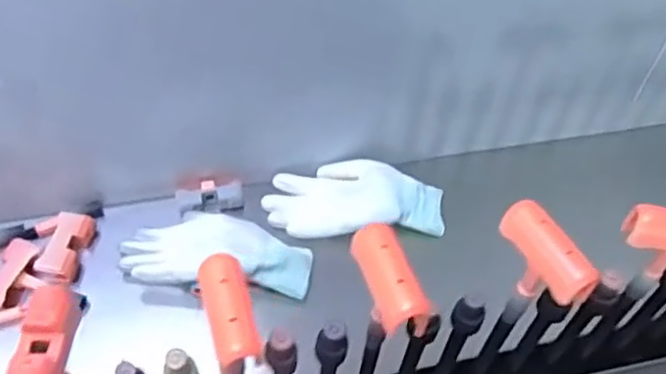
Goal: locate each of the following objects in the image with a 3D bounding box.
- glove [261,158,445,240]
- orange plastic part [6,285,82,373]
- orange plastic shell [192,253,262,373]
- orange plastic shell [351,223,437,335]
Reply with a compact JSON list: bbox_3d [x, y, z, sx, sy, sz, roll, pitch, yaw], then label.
[{"bbox_3d":[0.024,0.008,0.787,0.197,0.034,0.111,-5,50,-8],"label":"glove"},{"bbox_3d":[-0.179,0.102,0.424,0.028,0.039,0.072,4,49,-1],"label":"orange plastic part"},{"bbox_3d":[-0.066,0.079,0.437,0.032,0.017,0.082,-16,52,-17],"label":"orange plastic shell"},{"bbox_3d":[0.037,0.060,0.464,0.028,0.025,0.072,-14,52,-16],"label":"orange plastic shell"}]

